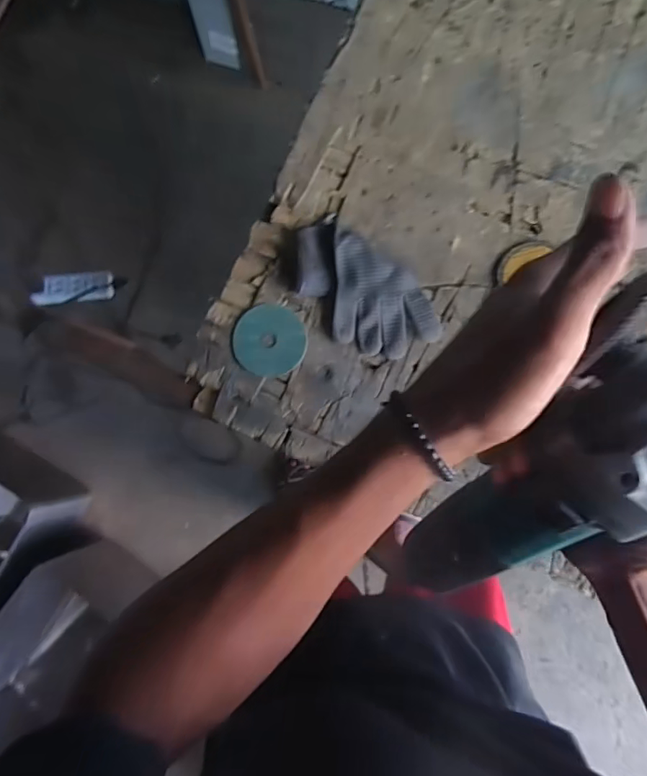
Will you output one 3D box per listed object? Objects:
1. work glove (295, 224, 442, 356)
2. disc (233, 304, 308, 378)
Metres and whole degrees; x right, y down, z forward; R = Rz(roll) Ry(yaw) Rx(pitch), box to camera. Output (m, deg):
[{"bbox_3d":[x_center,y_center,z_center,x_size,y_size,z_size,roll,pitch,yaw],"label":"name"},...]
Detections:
[{"bbox_3d":[0.043,-0.118,0.574,0.109,0.024,0.194,-40,83,1],"label":"work glove"},{"bbox_3d":[-0.066,-0.059,0.584,0.085,0.005,0.090,0,85,5],"label":"disc"}]

